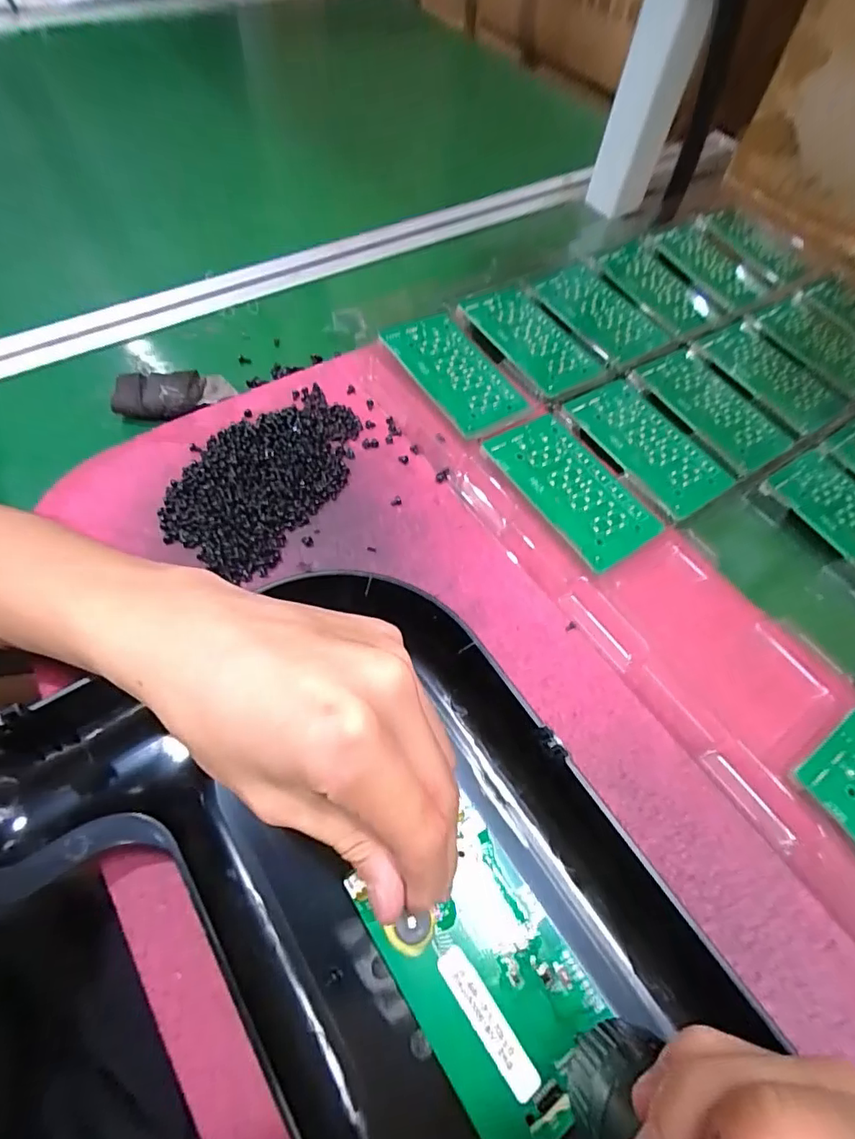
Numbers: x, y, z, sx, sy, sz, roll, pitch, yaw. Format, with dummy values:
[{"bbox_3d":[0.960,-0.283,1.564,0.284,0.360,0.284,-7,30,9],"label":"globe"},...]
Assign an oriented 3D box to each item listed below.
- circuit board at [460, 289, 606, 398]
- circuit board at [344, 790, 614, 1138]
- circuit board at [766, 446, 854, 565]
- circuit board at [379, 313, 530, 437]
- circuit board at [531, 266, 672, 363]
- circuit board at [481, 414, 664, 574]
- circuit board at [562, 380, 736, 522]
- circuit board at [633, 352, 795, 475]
[{"bbox_3d":[0.079,-0.170,0.390,0.062,0.007,0.101,-30,66,-20],"label":"circuit board"},{"bbox_3d":[0.022,0.149,0.199,0.059,0.006,0.099,-29,66,-19],"label":"circuit board"},{"bbox_3d":[0.272,-0.030,0.332,0.060,0.004,0.106,-31,67,-20],"label":"circuit board"},{"bbox_3d":[0.020,-0.133,0.360,0.056,0.008,0.102,-29,69,-20],"label":"circuit board"},{"bbox_3d":[0.134,-0.199,0.417,0.060,0.007,0.097,-32,71,-18],"label":"circuit board"},{"bbox_3d":[0.087,-0.051,0.320,0.057,0.006,0.104,-28,66,-19],"label":"circuit board"},{"bbox_3d":[0.142,-0.082,0.344,0.058,0.005,0.104,-30,66,-20],"label":"circuit board"},{"bbox_3d":[0.201,-0.113,0.374,0.059,0.004,0.102,-28,66,-19],"label":"circuit board"}]

